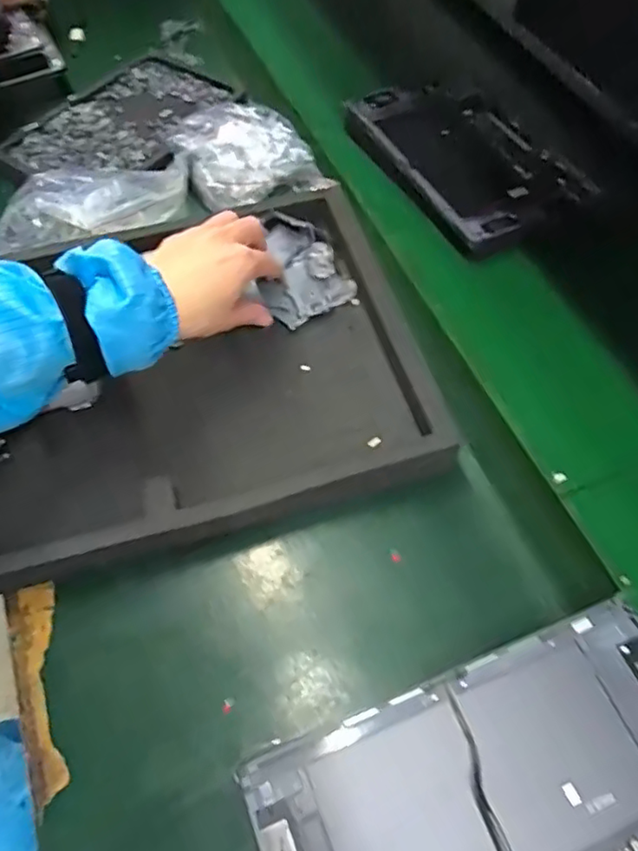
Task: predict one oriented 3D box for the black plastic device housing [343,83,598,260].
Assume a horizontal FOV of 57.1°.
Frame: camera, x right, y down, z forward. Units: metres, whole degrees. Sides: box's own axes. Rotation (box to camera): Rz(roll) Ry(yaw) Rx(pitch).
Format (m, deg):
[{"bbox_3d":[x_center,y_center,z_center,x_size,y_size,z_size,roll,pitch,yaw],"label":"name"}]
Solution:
[{"bbox_3d":[0.163,-0.297,0.644,0.188,0.030,0.266,-24,63,-17],"label":"black plastic device housing"}]

